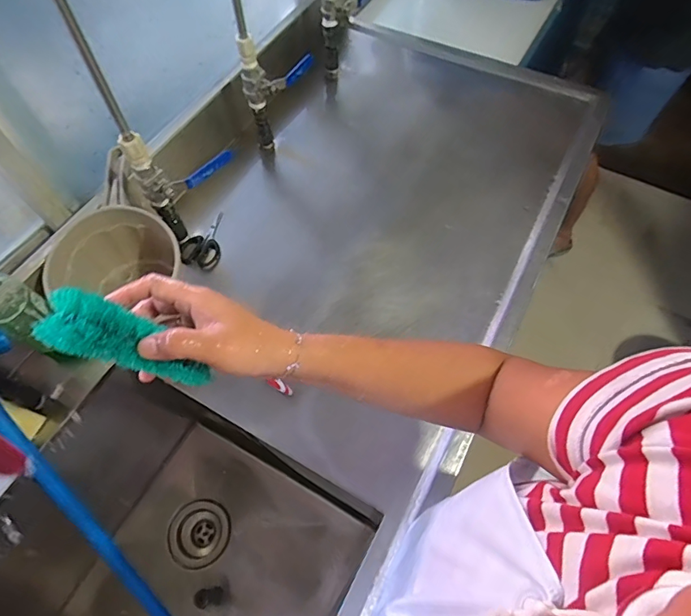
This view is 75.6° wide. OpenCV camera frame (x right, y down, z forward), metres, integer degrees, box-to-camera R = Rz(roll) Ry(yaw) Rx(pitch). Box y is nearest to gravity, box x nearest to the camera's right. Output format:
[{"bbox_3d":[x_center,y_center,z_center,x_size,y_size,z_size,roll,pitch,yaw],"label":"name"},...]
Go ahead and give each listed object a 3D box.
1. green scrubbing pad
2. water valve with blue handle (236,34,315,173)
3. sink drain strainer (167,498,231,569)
[{"bbox_3d":[-0.152,0.028,0.322,0.120,0.023,0.041,35,59,-29],"label":"green scrubbing pad"},{"bbox_3d":[-0.110,-0.357,0.768,0.114,0.238,0.074,-7,61,-2],"label":"water valve with blue handle"},{"bbox_3d":[-0.279,0.437,0.868,0.116,0.059,0.112,-1,61,1],"label":"sink drain strainer"}]

